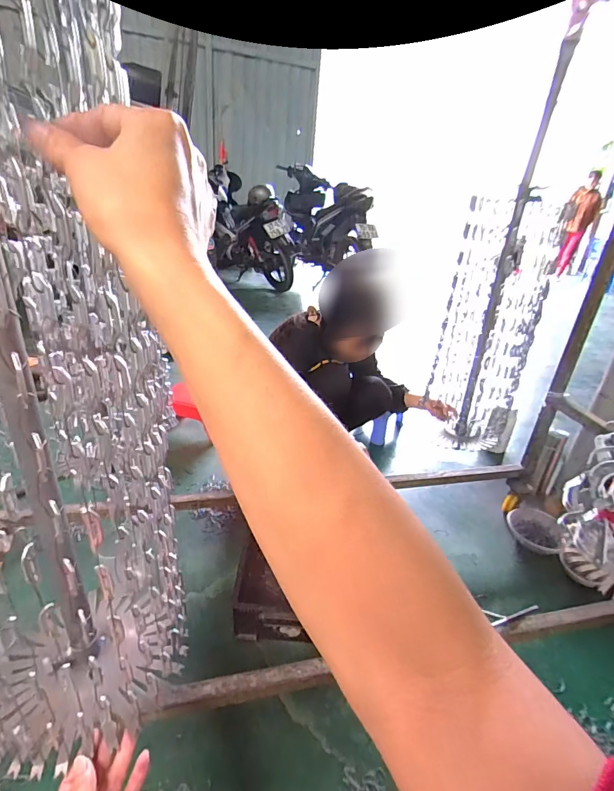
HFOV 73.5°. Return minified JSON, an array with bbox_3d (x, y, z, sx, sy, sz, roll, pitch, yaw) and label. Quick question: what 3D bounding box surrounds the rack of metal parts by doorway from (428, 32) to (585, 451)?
[{"bbox_3d":[0.456,-0.173,1.052,0.191,0.586,0.220,8,26,5],"label":"rack of metal parts by doorway"}]

